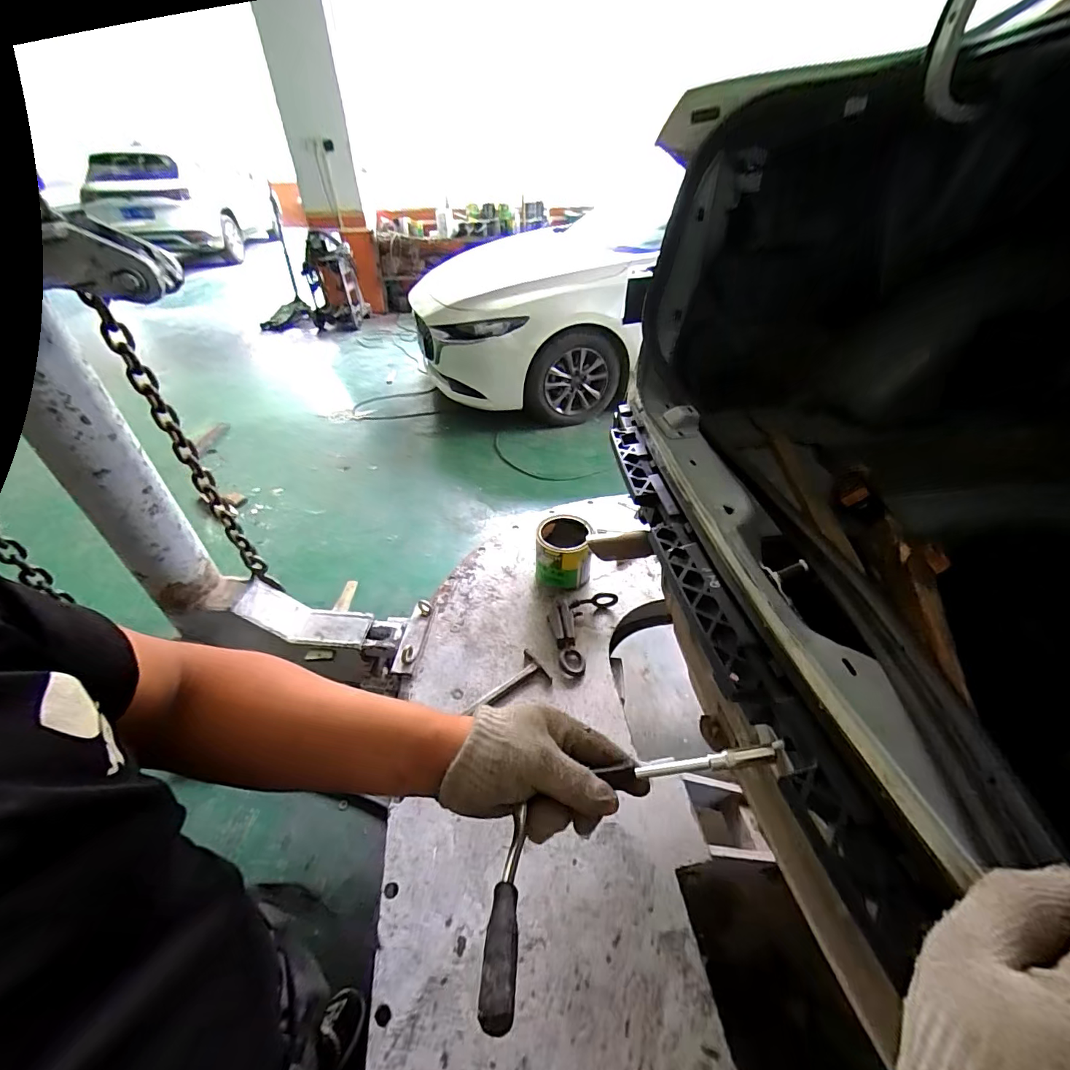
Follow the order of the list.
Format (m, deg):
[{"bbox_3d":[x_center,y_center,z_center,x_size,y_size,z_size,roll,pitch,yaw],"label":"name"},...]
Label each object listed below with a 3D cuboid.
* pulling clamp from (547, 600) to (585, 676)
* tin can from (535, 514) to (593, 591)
[{"bbox_3d":[0.075,0.253,1.138,0.061,0.058,0.200,-9,65,-9],"label":"pulling clamp"},{"bbox_3d":[0.080,0.061,1.282,0.151,0.160,0.182,4,40,6],"label":"tin can"}]

